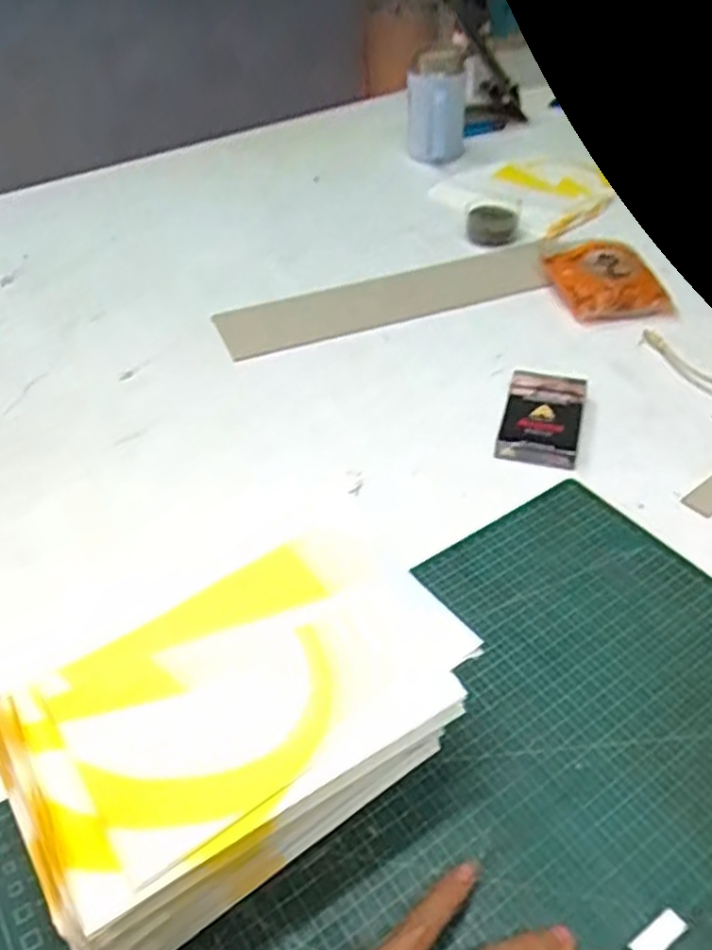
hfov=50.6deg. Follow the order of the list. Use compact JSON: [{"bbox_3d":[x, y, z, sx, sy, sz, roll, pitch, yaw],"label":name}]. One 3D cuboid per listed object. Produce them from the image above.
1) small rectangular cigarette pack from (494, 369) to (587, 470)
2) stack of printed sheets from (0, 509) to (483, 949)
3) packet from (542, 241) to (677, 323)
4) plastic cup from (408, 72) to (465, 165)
[{"bbox_3d":[0.149,-0.046,0.602,0.060,0.019,0.098,11,45,14],"label":"small rectangular cigarette pack"},{"bbox_3d":[-0.056,0.127,0.376,0.206,0.102,0.131,-24,47,-21],"label":"stack of printed sheets"},{"bbox_3d":[0.246,-0.191,0.739,0.099,0.032,0.108,-8,43,-6],"label":"packet"},{"bbox_3d":[0.101,-0.452,0.948,0.070,0.095,0.055,2,43,5],"label":"plastic cup"}]

